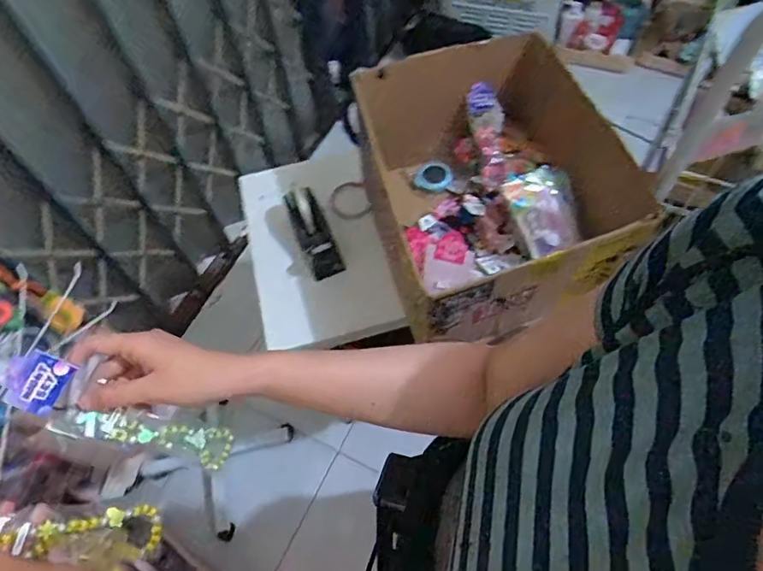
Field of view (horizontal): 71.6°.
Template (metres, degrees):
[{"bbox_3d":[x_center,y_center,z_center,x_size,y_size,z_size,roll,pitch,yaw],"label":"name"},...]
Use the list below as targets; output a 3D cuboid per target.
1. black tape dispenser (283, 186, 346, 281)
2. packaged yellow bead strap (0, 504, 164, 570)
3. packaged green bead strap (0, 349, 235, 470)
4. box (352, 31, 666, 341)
[{"bbox_3d":[-0.117,-0.101,0.923,0.065,0.058,0.166,-24,83,-9],"label":"black tape dispenser"},{"bbox_3d":[-0.254,0.186,0.383,0.015,0.189,0.047,-34,53,35],"label":"packaged yellow bead strap"},{"bbox_3d":[-0.207,0.111,0.435,0.018,0.188,0.045,-17,48,46],"label":"packaged green bead strap"},{"bbox_3d":[0.174,-0.165,0.847,0.340,0.234,0.456,-12,61,-2],"label":"box"}]

